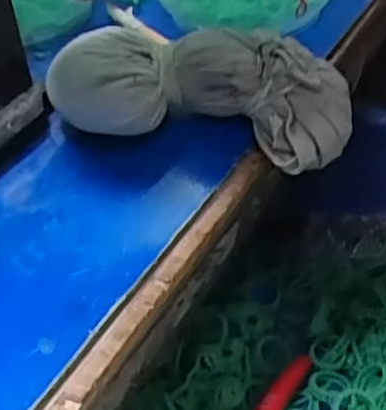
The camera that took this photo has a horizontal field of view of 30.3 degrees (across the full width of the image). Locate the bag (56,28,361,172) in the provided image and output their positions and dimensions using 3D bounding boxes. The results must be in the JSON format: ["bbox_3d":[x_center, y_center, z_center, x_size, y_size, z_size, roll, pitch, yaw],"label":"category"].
[{"bbox_3d":[0.005,-0.048,0.334,0.134,0.052,0.057,6,44,11],"label":"bag"}]

